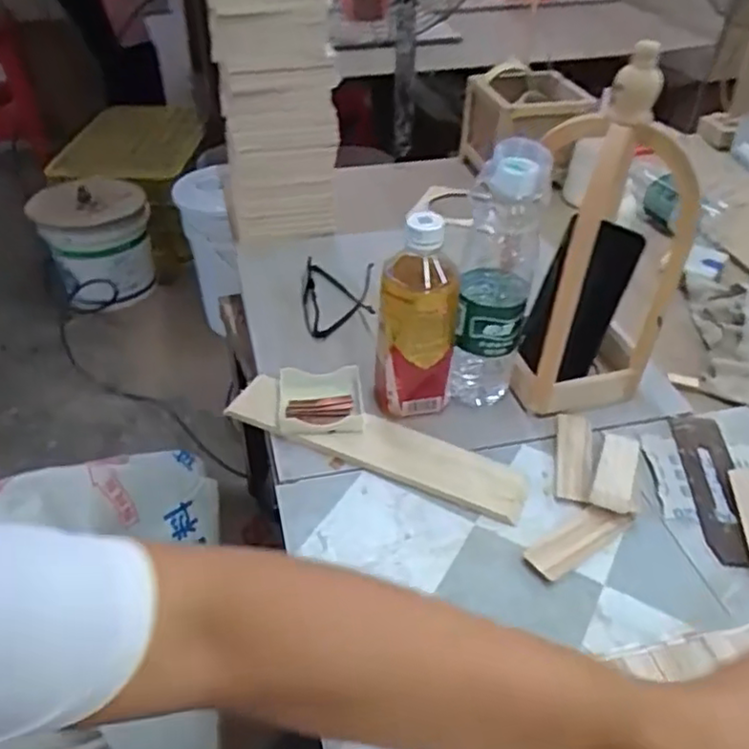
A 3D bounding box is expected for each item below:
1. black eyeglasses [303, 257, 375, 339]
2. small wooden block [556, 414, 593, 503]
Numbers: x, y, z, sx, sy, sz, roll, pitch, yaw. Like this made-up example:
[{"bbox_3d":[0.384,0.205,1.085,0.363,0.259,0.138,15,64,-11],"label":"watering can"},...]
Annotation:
[{"bbox_3d":[-0.041,-0.083,0.771,0.081,0.041,0.126,-2,40,-2],"label":"black eyeglasses"},{"bbox_3d":[0.175,0.070,0.594,0.031,0.014,0.105,8,40,9],"label":"small wooden block"}]

